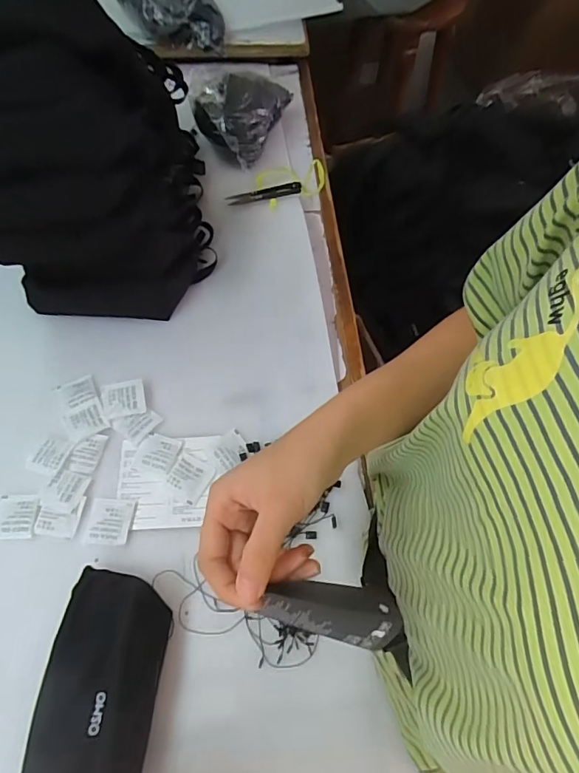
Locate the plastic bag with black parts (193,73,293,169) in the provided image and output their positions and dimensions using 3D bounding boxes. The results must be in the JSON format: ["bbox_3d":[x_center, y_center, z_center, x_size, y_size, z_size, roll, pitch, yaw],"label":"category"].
[{"bbox_3d":[-0.055,-0.389,0.667,0.090,0.076,0.149,30,65,14],"label":"plastic bag with black parts"}]

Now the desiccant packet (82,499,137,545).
[{"bbox_3d":[-0.167,0.125,0.448,0.040,0.004,0.042,3,61,0],"label":"desiccant packet"}]

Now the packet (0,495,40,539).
[{"bbox_3d":[-0.258,0.120,0.446,0.046,0.004,0.039,1,61,-2],"label":"packet"}]

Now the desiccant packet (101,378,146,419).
[{"bbox_3d":[-0.172,0.013,0.499,0.044,0.009,0.038,-10,62,-7],"label":"desiccant packet"}]

